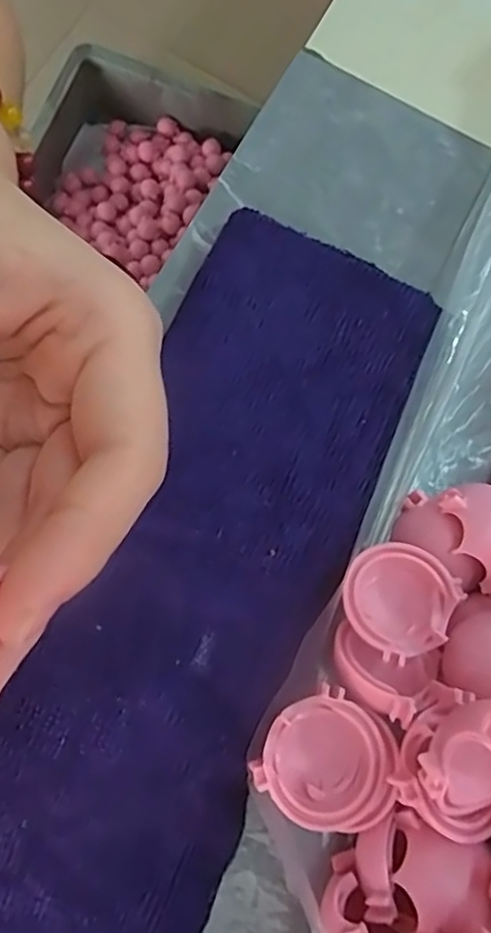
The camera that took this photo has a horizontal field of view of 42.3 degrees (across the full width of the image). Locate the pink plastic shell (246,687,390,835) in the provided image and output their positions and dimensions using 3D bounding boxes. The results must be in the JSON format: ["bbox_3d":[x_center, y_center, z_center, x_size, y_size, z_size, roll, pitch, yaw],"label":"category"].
[{"bbox_3d":[0.019,0.072,0.158,0.029,0.012,0.029,1,80,-3],"label":"pink plastic shell"}]

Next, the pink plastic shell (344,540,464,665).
[{"bbox_3d":[0.041,0.036,0.170,0.028,0.010,0.028,29,80,2],"label":"pink plastic shell"}]

